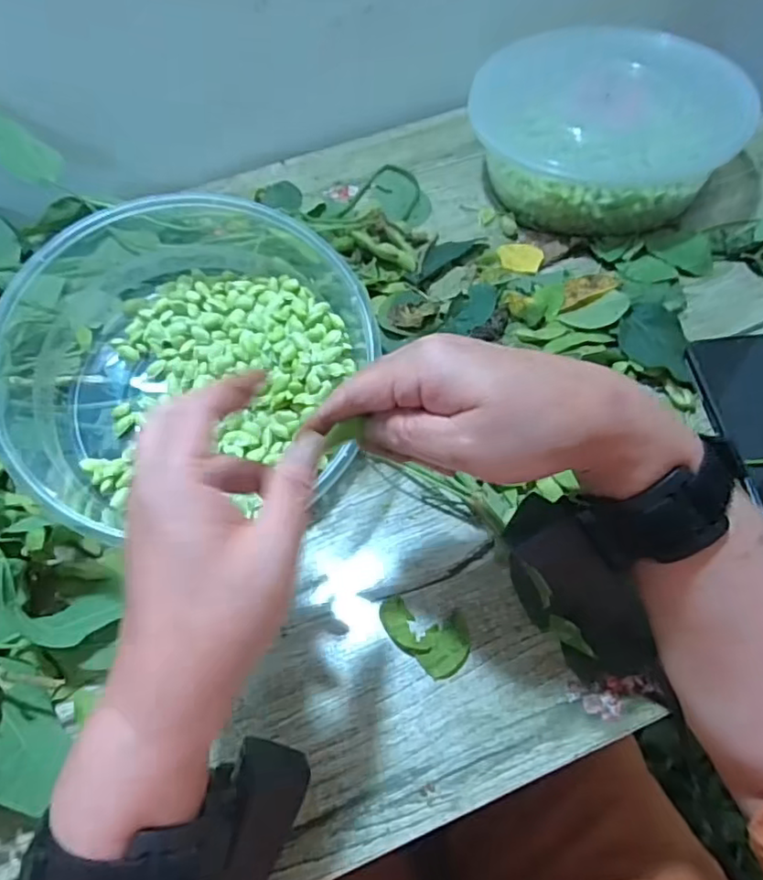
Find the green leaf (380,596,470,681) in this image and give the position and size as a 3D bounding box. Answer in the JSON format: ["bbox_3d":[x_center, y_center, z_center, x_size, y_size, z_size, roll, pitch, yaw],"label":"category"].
[{"bbox_3d":[0.027,0.112,0.368,0.057,0.007,0.038,37,67,25],"label":"green leaf"}]

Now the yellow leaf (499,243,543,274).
[{"bbox_3d":[0.119,-0.158,0.529,0.038,0.004,0.031,11,58,12],"label":"yellow leaf"}]

